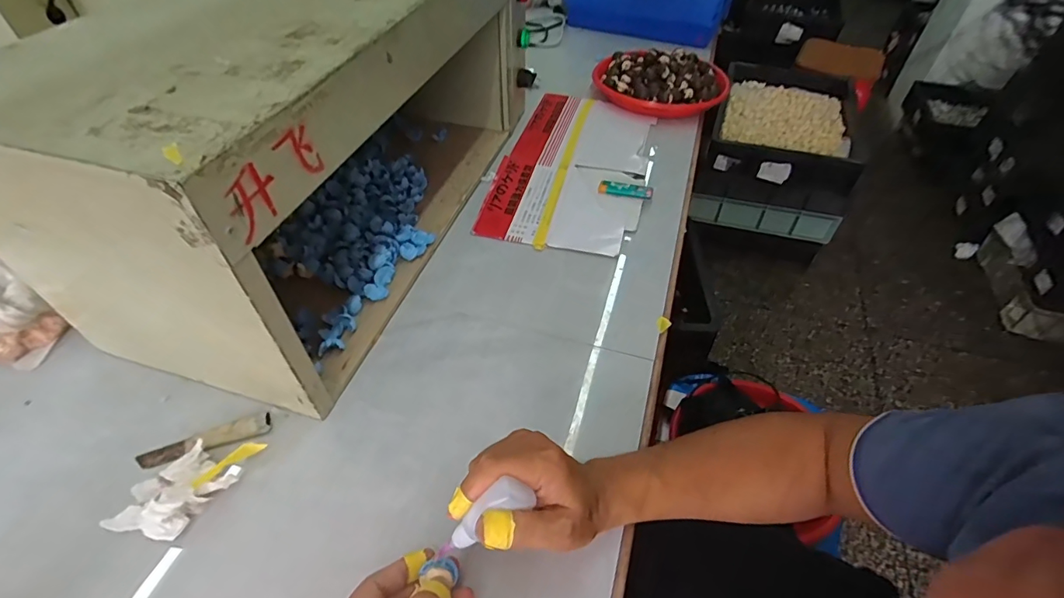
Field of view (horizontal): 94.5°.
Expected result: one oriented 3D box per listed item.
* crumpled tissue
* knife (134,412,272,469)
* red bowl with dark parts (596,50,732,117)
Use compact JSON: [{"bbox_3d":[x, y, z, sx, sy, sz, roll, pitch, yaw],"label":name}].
[{"bbox_3d":[-0.315,0.170,0.424,0.065,0.036,0.089,30,54,24],"label":"crumpled tissue"},{"bbox_3d":[-0.313,0.137,0.472,0.118,0.008,0.021,-15,50,-14],"label":"knife"},{"bbox_3d":[0.239,-0.409,0.922,0.242,0.059,0.216,5,48,3],"label":"red bowl with dark parts"}]

